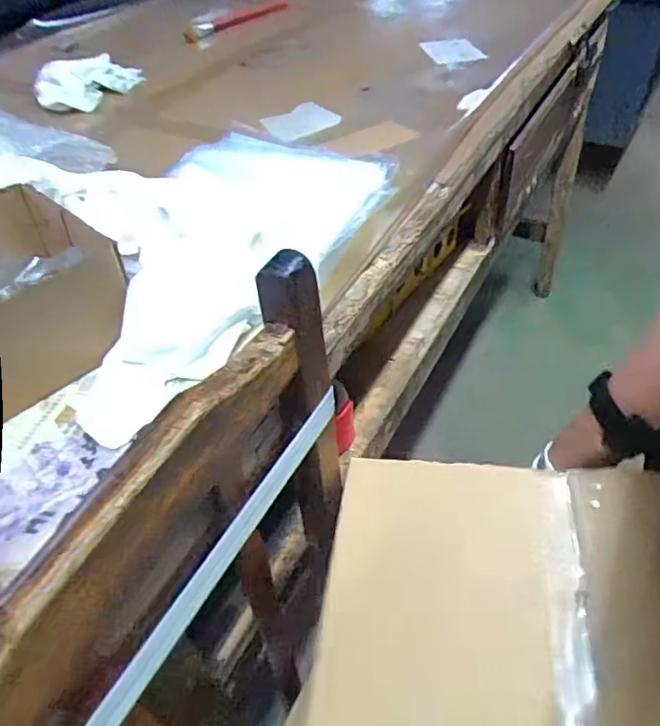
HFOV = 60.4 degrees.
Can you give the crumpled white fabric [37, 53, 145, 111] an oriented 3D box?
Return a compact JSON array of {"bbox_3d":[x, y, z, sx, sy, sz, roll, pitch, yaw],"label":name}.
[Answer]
[{"bbox_3d":[-0.390,-0.456,0.915,0.099,0.047,0.177,24,50,23],"label":"crumpled white fabric"}]

